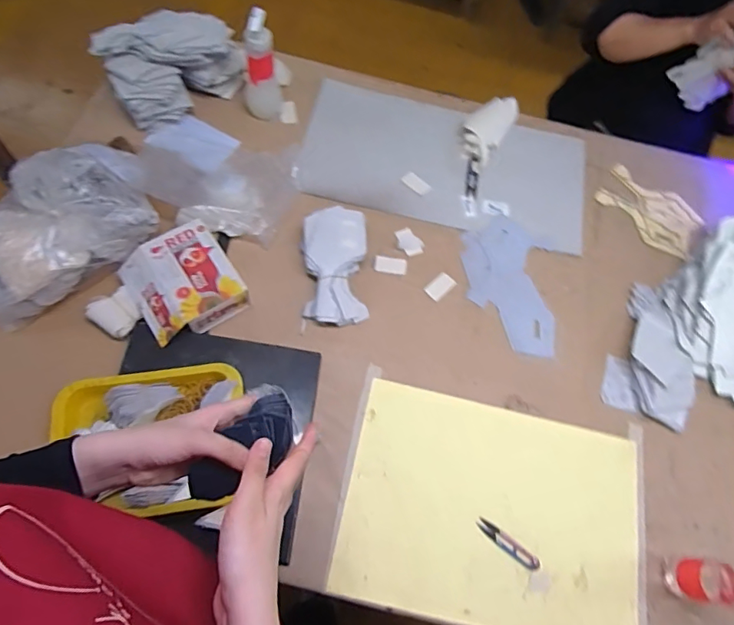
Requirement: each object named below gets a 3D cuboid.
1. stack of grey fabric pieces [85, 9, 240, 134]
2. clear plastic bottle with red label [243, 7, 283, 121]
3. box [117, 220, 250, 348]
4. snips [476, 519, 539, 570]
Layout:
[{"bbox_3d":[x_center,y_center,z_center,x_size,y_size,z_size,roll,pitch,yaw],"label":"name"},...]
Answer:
[{"bbox_3d":[-0.378,-0.488,0.982,0.250,0.153,0.158,-32,73,-18],"label":"stack of grey fabric pieces"},{"bbox_3d":[-0.202,-0.478,0.957,0.066,0.206,0.082,-1,67,-6],"label":"clear plastic bottle with red label"},{"bbox_3d":[-0.302,-0.045,0.832,0.159,0.075,0.158,-30,72,-16],"label":"box"},{"bbox_3d":[0.210,0.345,0.747,0.103,0.007,0.022,37,68,10],"label":"snips"}]

